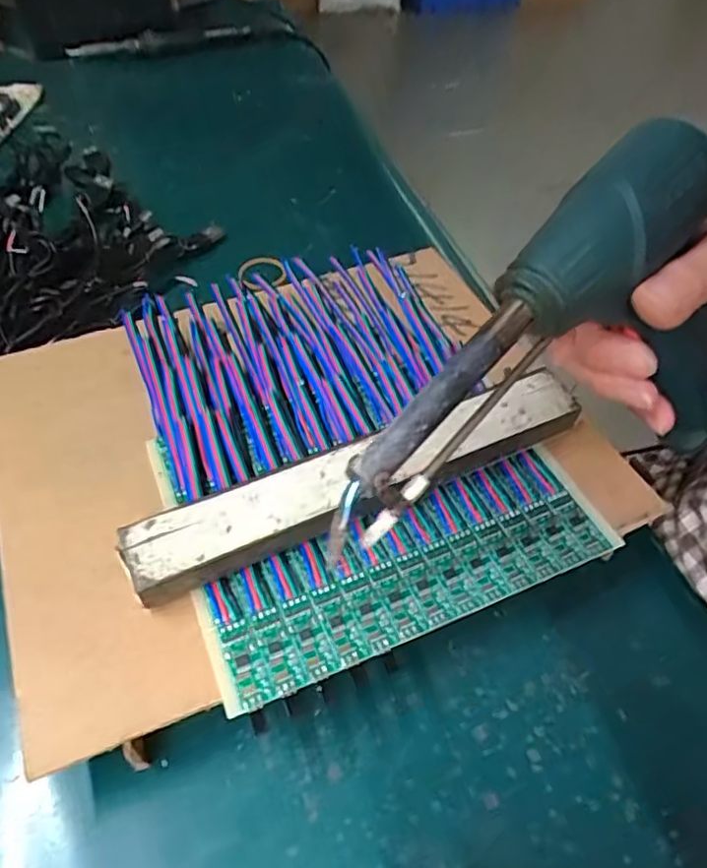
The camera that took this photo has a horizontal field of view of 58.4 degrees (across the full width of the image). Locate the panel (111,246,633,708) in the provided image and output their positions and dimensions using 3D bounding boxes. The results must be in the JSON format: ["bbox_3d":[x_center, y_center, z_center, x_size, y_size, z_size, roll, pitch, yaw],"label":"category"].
[{"bbox_3d":[-0.014,-0.012,0.294,0.158,0.018,0.224,-17,52,-17],"label":"panel"}]

